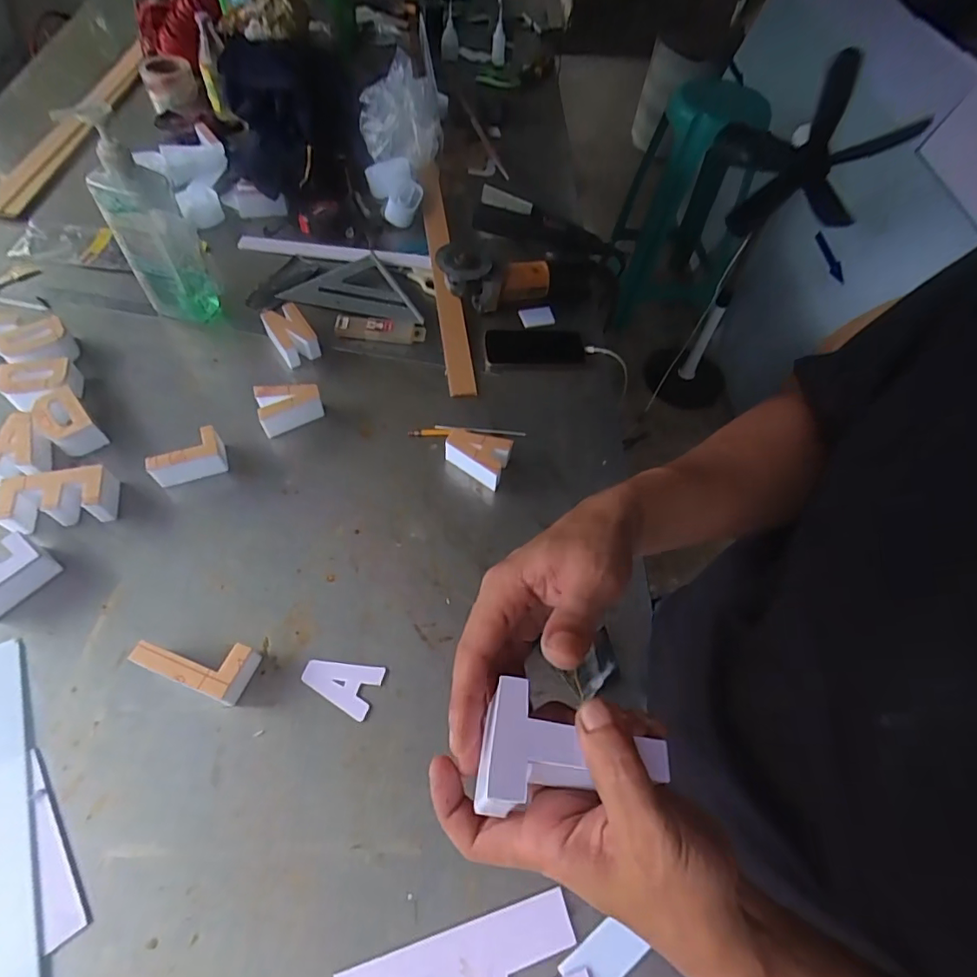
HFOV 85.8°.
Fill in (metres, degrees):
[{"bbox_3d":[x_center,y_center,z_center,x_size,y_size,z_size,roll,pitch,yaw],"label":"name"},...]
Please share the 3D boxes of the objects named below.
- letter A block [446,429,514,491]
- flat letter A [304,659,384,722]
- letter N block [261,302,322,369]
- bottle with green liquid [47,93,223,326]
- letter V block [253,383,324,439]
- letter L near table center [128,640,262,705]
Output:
[{"bbox_3d":[-0.013,-0.045,0.705,0.083,0.051,0.056,27,61,12],"label":"letter A block"},{"bbox_3d":[-0.160,0.208,0.569,0.081,0.004,0.053,19,60,7],"label":"flat letter A"},{"bbox_3d":[-0.292,-0.229,0.779,0.055,0.042,0.087,-32,66,-21],"label":"letter N block"},{"bbox_3d":[-0.460,-0.355,0.718,0.096,0.274,0.073,-30,66,-20],"label":"bottle with green liquid"},{"bbox_3d":[-0.272,-0.112,0.723,0.083,0.045,0.056,-17,62,-14],"label":"letter V block"},{"bbox_3d":[-0.302,0.178,0.550,0.111,0.045,0.057,20,60,8],"label":"letter L near table center"}]

